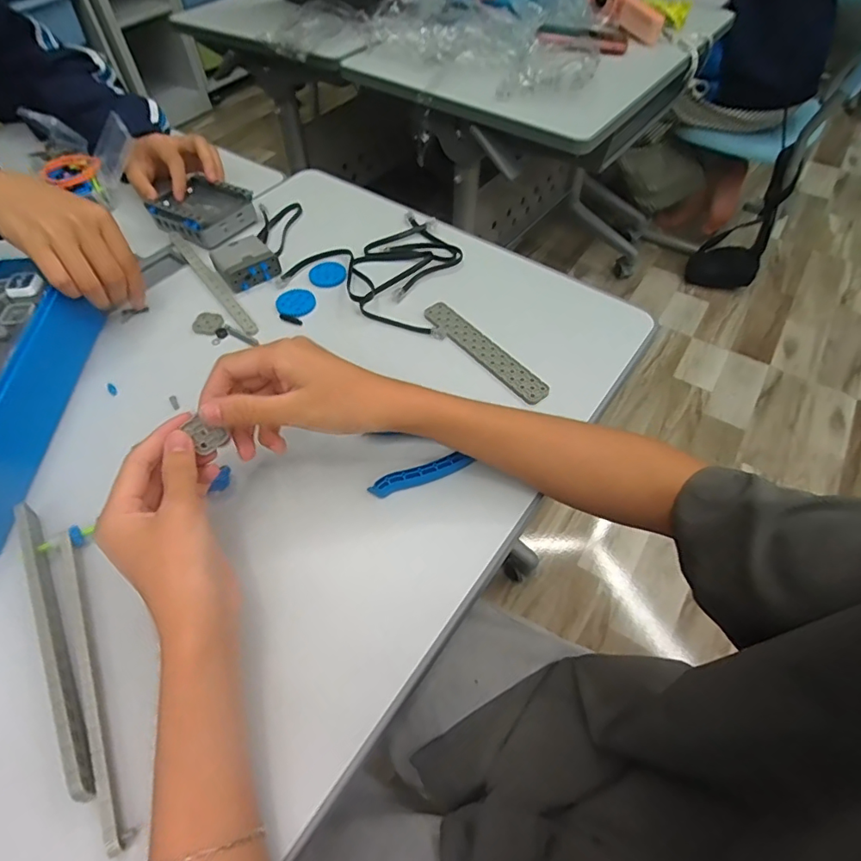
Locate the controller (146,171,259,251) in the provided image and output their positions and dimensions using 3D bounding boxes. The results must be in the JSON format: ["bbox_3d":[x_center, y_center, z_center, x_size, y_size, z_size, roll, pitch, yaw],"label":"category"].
[{"bbox_3d":[-0.260,-0.254,0.578,0.096,0.029,0.081,28,58,19],"label":"controller"}]

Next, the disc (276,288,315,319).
[{"bbox_3d":[-0.136,-0.130,0.510,0.037,0.005,0.035,0,54,0],"label":"disc"}]

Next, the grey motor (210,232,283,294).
[{"bbox_3d":[-0.197,-0.181,0.534,0.057,0.022,0.059,-30,59,-20],"label":"grey motor"}]

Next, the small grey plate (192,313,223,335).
[{"bbox_3d":[-0.218,-0.105,0.494,0.028,0.006,0.026,0,54,0],"label":"small grey plate"}]

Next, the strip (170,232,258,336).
[{"bbox_3d":[-0.231,-0.159,0.529,0.015,0.009,0.190,-33,60,-21],"label":"strip"}]

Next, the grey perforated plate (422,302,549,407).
[{"bbox_3d":[0.050,-0.076,0.477,0.026,0.008,0.151,-35,61,-23],"label":"grey perforated plate"}]

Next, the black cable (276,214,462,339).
[{"bbox_3d":[-0.040,-0.186,0.545,0.184,0.012,0.166,21,57,15],"label":"black cable"}]

